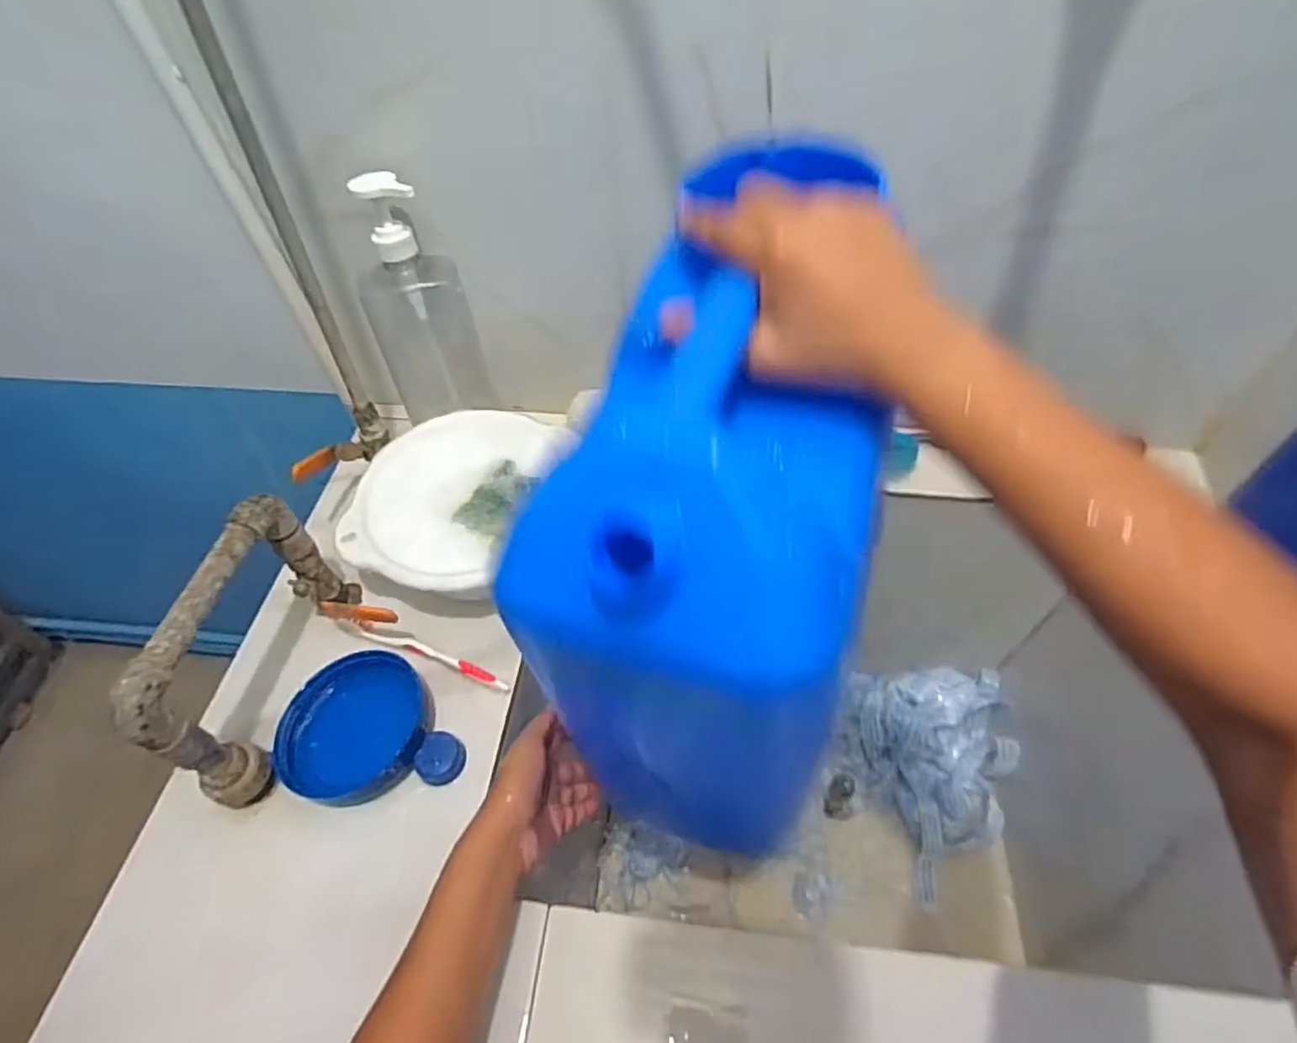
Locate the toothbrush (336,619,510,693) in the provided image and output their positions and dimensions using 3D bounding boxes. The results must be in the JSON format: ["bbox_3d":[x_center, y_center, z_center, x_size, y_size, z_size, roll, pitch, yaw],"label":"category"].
[{"bbox_3d":[-0.206,0.117,0.602,0.179,0.011,0.015,17,56,15],"label":"toothbrush"}]

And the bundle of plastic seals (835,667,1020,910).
[{"bbox_3d":[0.377,0.333,0.892,0.209,0.093,0.268,1,54,4],"label":"bundle of plastic seals"}]

